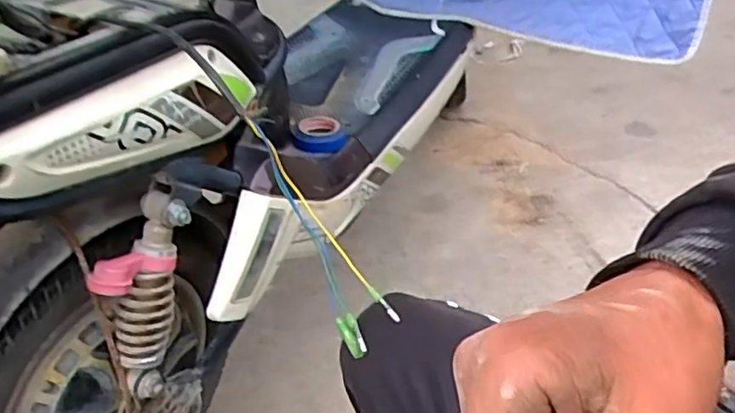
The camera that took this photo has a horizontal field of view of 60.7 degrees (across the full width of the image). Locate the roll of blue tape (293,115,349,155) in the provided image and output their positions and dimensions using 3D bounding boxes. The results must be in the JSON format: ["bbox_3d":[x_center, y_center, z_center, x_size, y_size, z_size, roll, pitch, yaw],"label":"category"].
[{"bbox_3d":[-0.057,-0.085,0.743,0.059,0.020,0.058,0,42,0],"label":"roll of blue tape"}]

